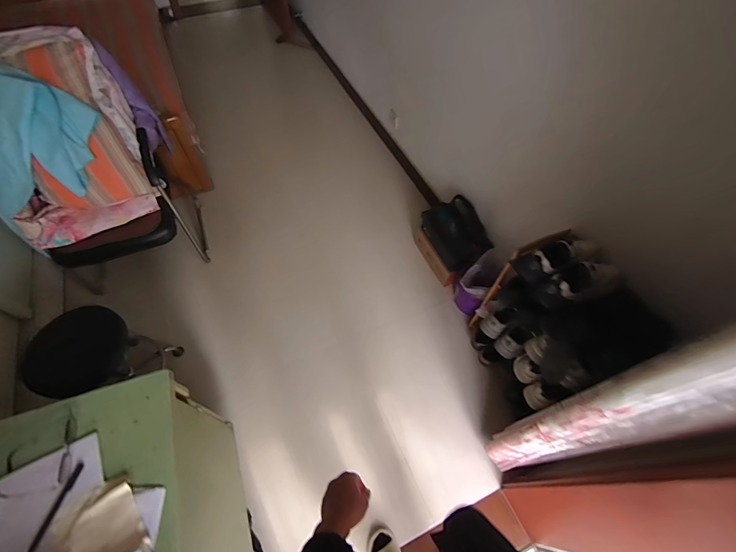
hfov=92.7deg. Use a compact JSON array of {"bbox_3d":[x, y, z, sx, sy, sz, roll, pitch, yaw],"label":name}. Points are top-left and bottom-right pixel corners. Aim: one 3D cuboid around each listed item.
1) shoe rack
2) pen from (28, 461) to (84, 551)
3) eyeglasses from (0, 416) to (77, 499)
[{"bbox_3d":[0.664,0.179,1.257,0.330,0.623,0.438,-17,60,-11],"label":"shoe rack"},{"bbox_3d":[-0.589,0.435,0.664,0.013,0.012,0.147,11,59,6],"label":"pen"},{"bbox_3d":[-0.657,0.361,0.697,0.133,0.028,0.134,-12,59,-8],"label":"eyeglasses"}]

